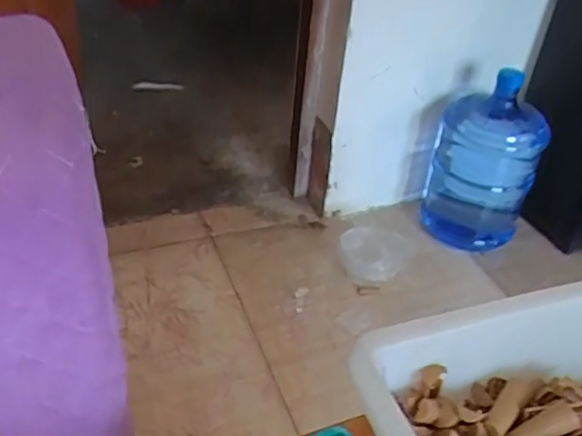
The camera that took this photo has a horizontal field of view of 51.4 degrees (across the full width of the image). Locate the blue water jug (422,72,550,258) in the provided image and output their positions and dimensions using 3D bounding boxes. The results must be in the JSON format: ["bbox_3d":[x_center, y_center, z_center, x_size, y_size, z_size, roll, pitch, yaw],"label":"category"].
[{"bbox_3d":[0.506,-0.124,1.619,0.254,0.437,0.240,13,40,11],"label":"blue water jug"}]

